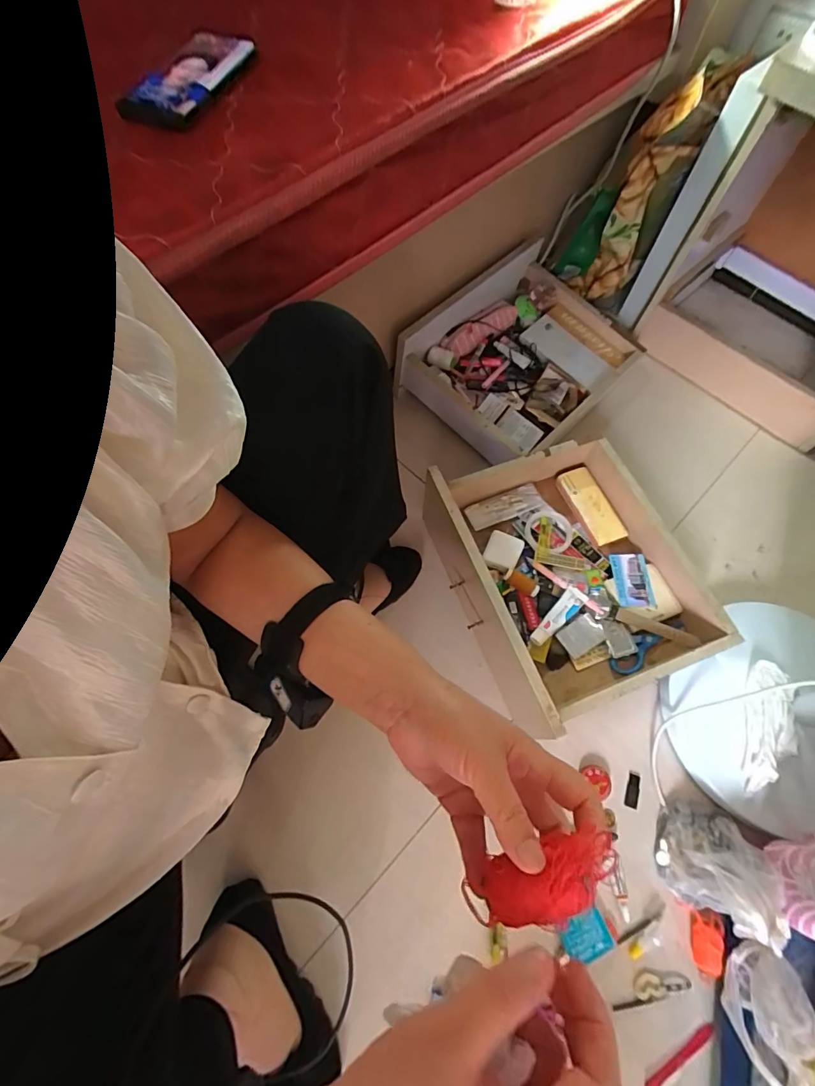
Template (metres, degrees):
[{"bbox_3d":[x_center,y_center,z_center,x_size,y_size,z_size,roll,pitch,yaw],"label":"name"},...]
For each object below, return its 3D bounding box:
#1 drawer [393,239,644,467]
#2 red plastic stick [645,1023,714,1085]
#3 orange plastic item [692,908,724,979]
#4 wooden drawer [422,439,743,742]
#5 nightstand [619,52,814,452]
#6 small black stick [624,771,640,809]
[{"bbox_3d":[0.221,-0.360,0.862,0.314,0.124,0.398,42,72,15],"label":"drawer"},{"bbox_3d":[0.320,0.606,0.534,0.106,0.009,0.015,-30,71,-14],"label":"red plastic stick"},{"bbox_3d":[0.373,0.497,0.569,0.030,0.025,0.066,13,67,4],"label":"orange plastic item"},{"bbox_3d":[0.251,0.031,0.683,0.326,0.134,0.366,-19,69,-10],"label":"wooden drawer"},{"bbox_3d":[0.736,-0.506,0.817,0.347,0.500,0.489,-40,73,-16],"label":"nightstand"},{"bbox_3d":[0.321,0.353,0.649,0.016,0.004,0.046,21,68,7],"label":"small black stick"}]

